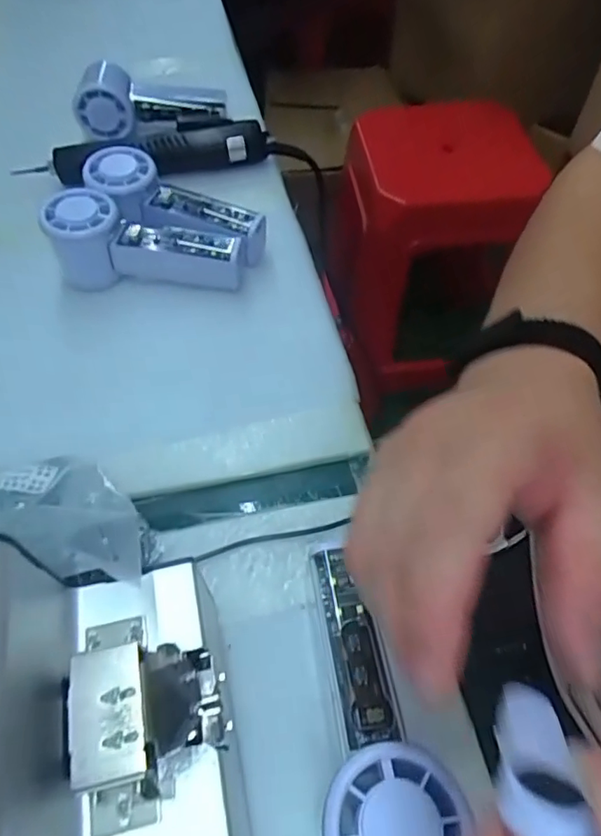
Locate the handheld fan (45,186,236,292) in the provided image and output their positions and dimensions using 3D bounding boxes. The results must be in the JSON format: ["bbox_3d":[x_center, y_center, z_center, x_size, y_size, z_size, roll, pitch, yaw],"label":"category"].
[{"bbox_3d":[-0.121,-0.141,0.446,0.150,0.055,0.060,1,56,1],"label":"handheld fan"}]

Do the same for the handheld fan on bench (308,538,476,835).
[{"bbox_3d":[0.029,0.123,0.247,0.054,0.027,0.148,-9,57,-6],"label":"handheld fan on bench"}]

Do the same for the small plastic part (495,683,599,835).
[{"bbox_3d":[0.058,0.084,0.138,0.017,0.055,0.010,20,101,13],"label":"small plastic part"}]

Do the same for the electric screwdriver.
[{"bbox_3d":[-0.149,-0.255,0.534,0.228,0.046,0.027,-10,57,-6],"label":"electric screwdriver"}]

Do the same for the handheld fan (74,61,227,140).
[{"bbox_3d":[-0.156,-0.337,0.579,0.150,0.050,0.058,-9,57,-6],"label":"handheld fan"}]

